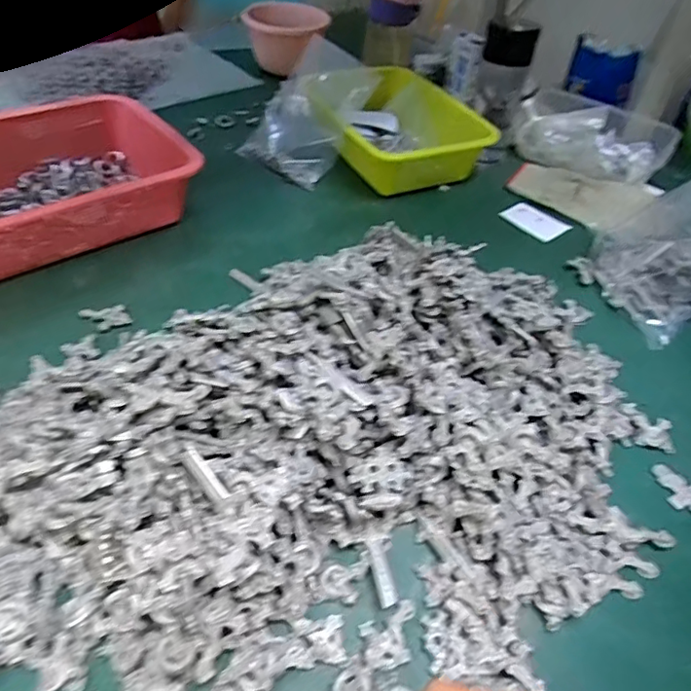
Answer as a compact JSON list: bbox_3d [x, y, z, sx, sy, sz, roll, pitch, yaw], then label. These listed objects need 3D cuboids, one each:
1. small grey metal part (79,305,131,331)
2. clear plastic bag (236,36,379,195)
[{"bbox_3d":[-0.229,-0.027,0.531,0.040,0.004,0.036,-20,51,-25],"label":"small grey metal part"},{"bbox_3d":[-0.053,-0.305,0.736,0.137,0.120,0.141,-26,53,-26],"label":"clear plastic bag"}]

